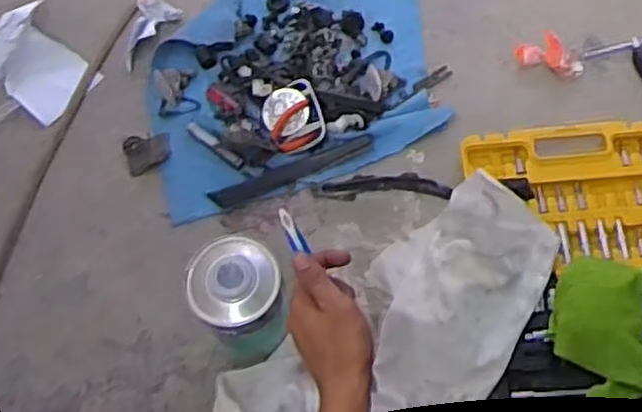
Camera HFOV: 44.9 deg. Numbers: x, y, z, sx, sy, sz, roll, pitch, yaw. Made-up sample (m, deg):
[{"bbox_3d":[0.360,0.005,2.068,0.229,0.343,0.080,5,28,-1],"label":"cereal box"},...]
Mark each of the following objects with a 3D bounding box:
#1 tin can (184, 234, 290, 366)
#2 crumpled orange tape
[{"bbox_3d":[-0.087,0.106,0.866,0.099,0.144,0.108,-21,64,-6],"label":"tin can"},{"bbox_3d":[0.310,-0.206,1.052,0.091,0.030,0.042,19,65,13],"label":"crumpled orange tape"}]

